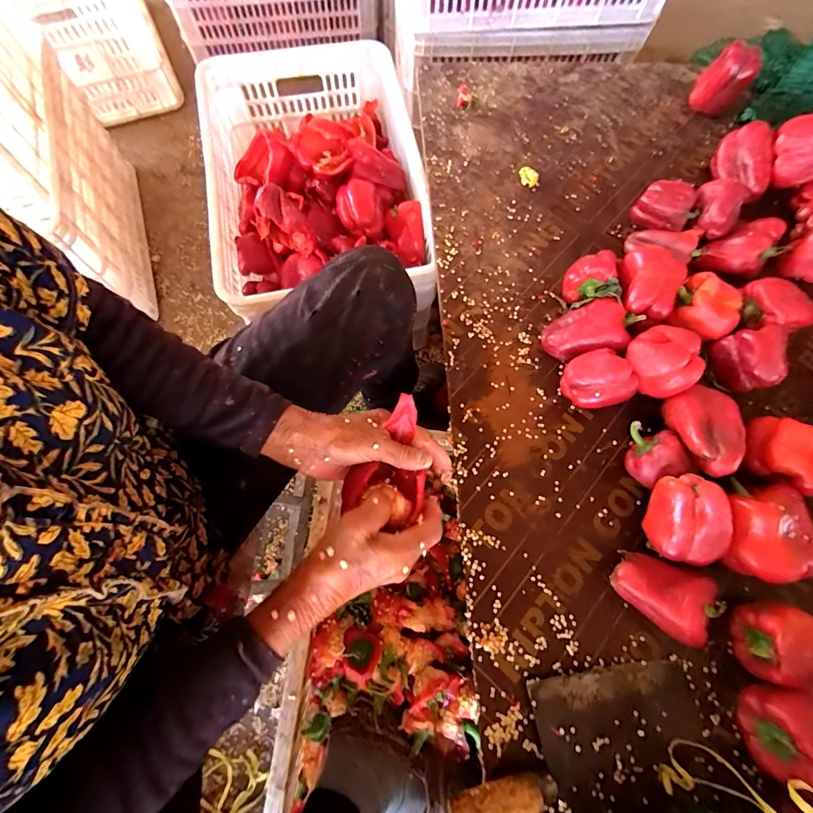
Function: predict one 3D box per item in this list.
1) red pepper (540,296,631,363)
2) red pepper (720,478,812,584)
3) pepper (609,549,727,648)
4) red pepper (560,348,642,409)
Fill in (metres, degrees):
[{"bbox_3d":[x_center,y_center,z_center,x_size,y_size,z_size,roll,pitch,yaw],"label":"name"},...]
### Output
[{"bbox_3d":[0.219,-0.096,0.478,0.084,0.060,0.070,11,72,3],"label":"red pepper"},{"bbox_3d":[0.357,0.125,0.394,0.076,0.076,0.095,0,73,-4],"label":"red pepper"},{"bbox_3d":[0.259,0.182,0.386,0.089,0.051,0.065,40,76,12],"label":"pepper"},{"bbox_3d":[0.220,-0.027,0.453,0.060,0.063,0.064,0,70,-1],"label":"red pepper"}]

